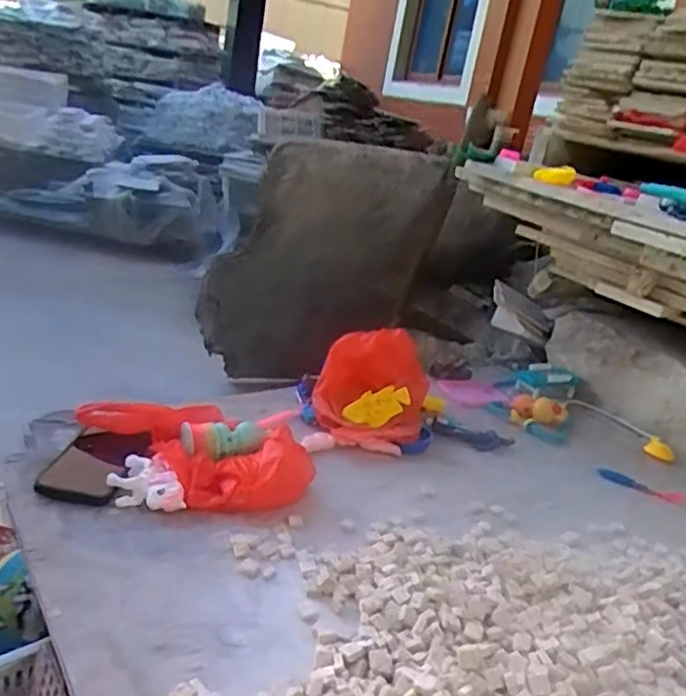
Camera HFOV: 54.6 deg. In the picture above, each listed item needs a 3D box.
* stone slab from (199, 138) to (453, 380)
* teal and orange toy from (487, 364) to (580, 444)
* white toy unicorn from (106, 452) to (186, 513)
[{"bbox_3d":[-0.094,-0.143,1.720,0.490,0.943,0.092,4,55,-26],"label":"stone slab"},{"bbox_3d":[0.333,0.090,1.160,0.145,0.060,0.228,16,21,16],"label":"teal and orange toy"},{"bbox_3d":[-0.217,0.151,0.727,0.066,0.031,0.083,-4,24,-35],"label":"white toy unicorn"}]

